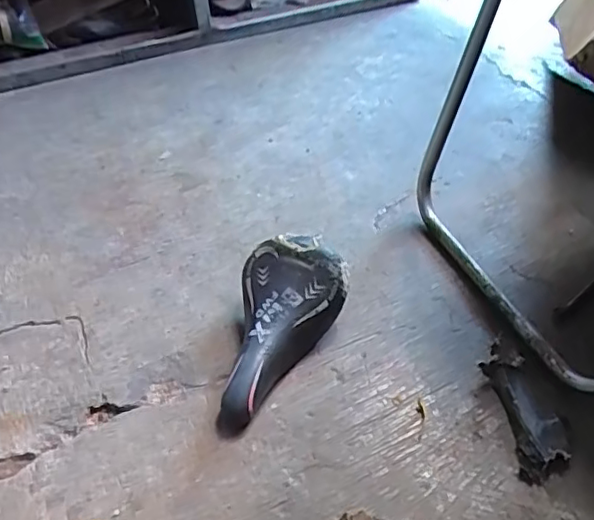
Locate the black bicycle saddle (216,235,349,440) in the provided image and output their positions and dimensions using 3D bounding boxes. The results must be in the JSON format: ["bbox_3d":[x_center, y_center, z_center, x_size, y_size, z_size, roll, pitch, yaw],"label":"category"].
[{"bbox_3d":[-0.029,0.088,0.715,0.125,0.067,0.256,15,65,18],"label":"black bicycle saddle"}]

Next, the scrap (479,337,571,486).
[{"bbox_3d":[0.248,0.161,0.655,0.062,0.033,0.159,-7,42,-5],"label":"scrap"}]

